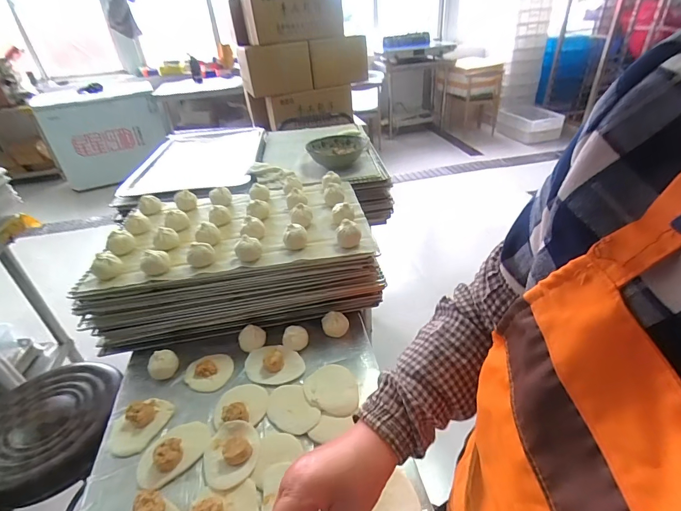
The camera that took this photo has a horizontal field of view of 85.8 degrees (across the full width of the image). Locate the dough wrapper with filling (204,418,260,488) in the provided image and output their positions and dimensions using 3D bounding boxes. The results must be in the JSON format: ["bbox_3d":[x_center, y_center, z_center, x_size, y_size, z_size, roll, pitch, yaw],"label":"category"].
[{"bbox_3d":[-0.169,0.298,0.560,0.085,0.031,0.092,-3,33,2],"label":"dough wrapper with filling"}]

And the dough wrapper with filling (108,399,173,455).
[{"bbox_3d":[-0.335,0.276,0.611,0.099,0.031,0.075,-31,42,-34],"label":"dough wrapper with filling"}]

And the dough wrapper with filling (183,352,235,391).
[{"bbox_3d":[-0.251,0.222,0.704,0.085,0.024,0.073,-22,37,-24],"label":"dough wrapper with filling"}]

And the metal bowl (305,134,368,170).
[{"bbox_3d":[-0.005,-0.344,1.221,0.205,0.064,0.167,-8,34,-5],"label":"metal bowl"}]

